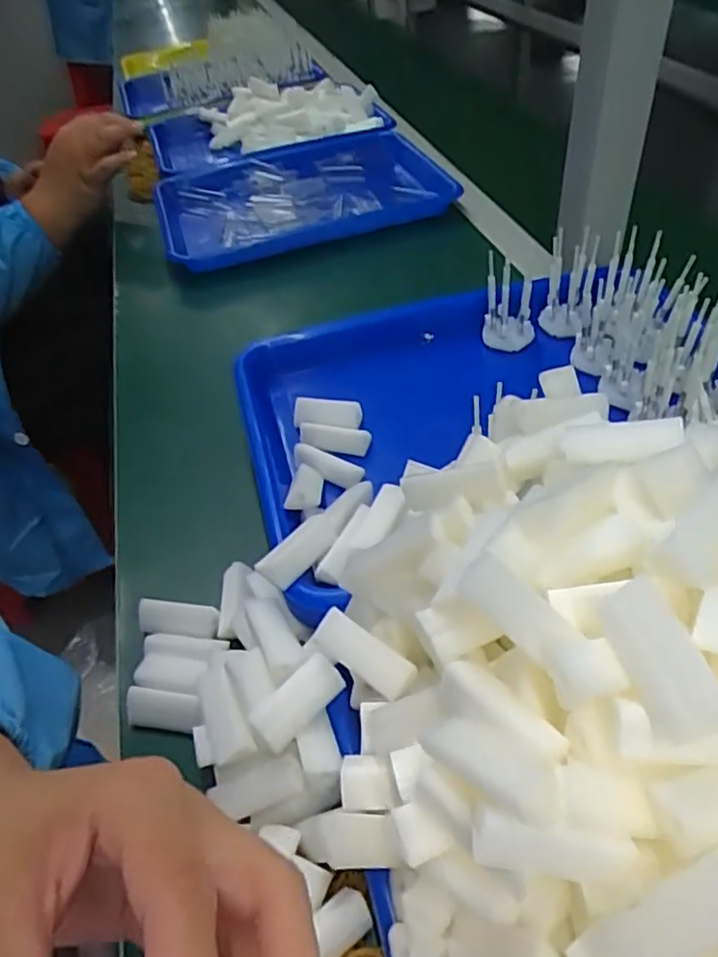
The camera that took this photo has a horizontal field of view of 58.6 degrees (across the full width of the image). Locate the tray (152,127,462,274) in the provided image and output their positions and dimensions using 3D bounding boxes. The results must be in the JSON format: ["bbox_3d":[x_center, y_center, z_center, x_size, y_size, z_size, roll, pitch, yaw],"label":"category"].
[{"bbox_3d":[-0.072,-0.346,0.778,0.343,0.036,0.261,-18,47,-11],"label":"tray"}]

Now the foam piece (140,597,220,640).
[{"bbox_3d":[-0.107,0.083,0.376,0.047,0.012,0.017,2,46,9],"label":"foam piece"}]

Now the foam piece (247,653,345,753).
[{"bbox_3d":[-0.029,0.103,0.298,0.021,0.010,0.045,40,56,20],"label":"foam piece"}]

